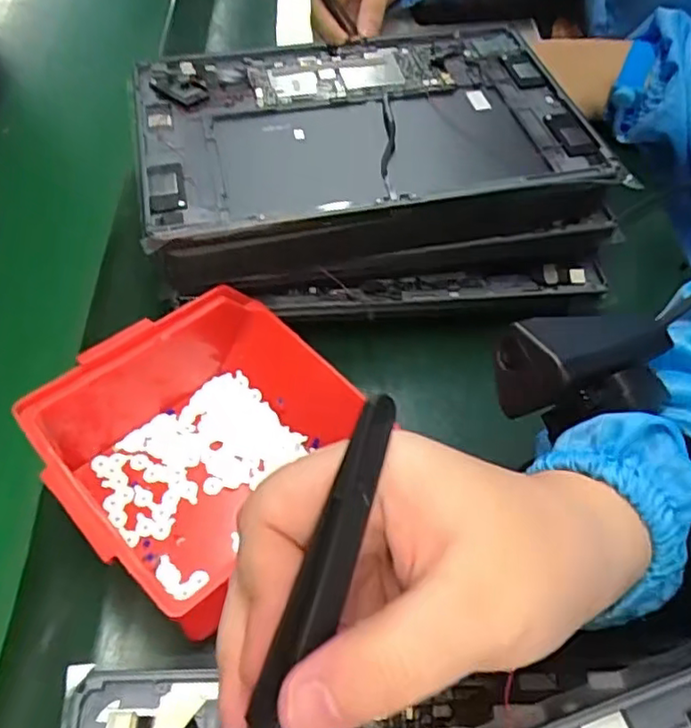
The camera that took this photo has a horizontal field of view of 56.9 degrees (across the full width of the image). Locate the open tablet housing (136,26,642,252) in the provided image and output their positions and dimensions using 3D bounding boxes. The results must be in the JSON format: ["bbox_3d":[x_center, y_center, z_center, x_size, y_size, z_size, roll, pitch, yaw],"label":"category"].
[{"bbox_3d":[0.010,-0.138,0.371,0.252,0.016,0.160,-10,58,-6],"label":"open tablet housing"}]

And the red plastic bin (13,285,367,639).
[{"bbox_3d":[-0.065,0.031,0.302,0.134,0.065,0.135,37,62,24],"label":"red plastic bin"}]

